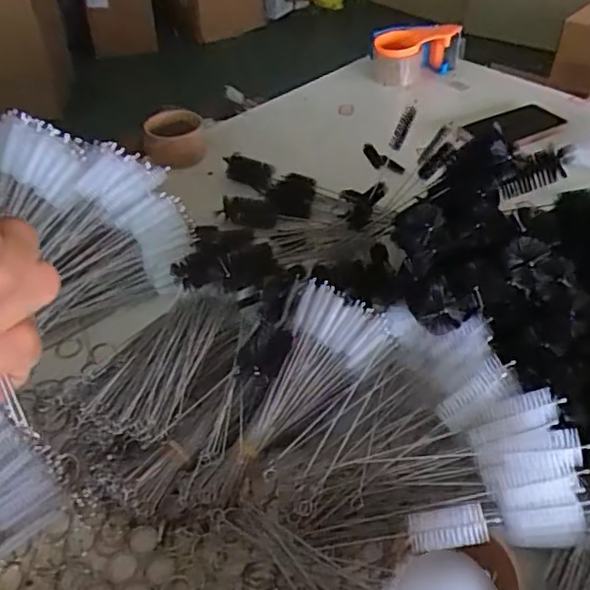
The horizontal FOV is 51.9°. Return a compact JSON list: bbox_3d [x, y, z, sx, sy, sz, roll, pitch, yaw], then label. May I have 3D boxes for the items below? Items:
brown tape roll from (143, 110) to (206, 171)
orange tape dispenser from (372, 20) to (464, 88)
[{"bbox_3d":[-0.166,-0.209,0.843,0.078,0.059,0.082,-6,43,-7],"label":"brown tape roll"},{"bbox_3d":[0.208,-0.414,1.036,0.155,0.099,0.085,8,43,9],"label":"orange tape dispenser"}]

